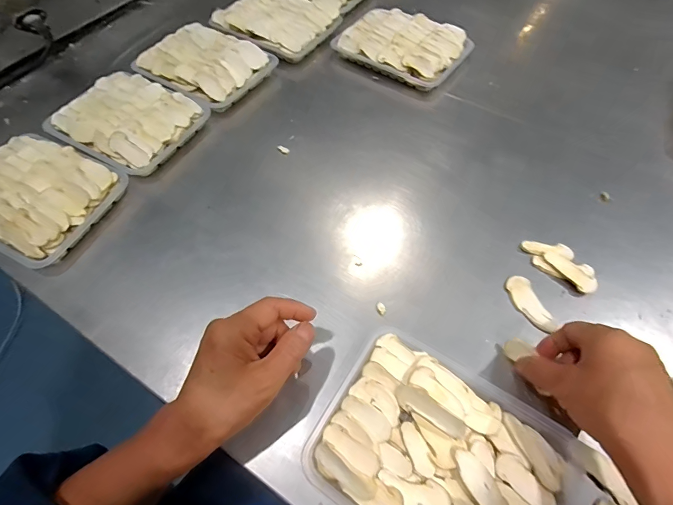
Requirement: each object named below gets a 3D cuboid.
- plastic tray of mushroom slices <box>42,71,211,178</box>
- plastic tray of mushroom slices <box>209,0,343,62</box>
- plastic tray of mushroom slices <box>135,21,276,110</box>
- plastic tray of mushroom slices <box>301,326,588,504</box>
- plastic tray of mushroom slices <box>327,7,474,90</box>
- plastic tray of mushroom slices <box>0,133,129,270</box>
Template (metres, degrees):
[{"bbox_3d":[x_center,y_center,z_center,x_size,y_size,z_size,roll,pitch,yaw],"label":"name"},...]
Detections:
[{"bbox_3d":[-0.271,-0.170,0.466,0.171,0.045,0.134,24,64,14],"label":"plastic tray of mushroom slices"},{"bbox_3d":[-0.097,-0.370,0.579,0.171,0.032,0.126,28,65,15],"label":"plastic tray of mushroom slices"},{"bbox_3d":[-0.192,-0.271,0.518,0.173,0.044,0.125,26,65,15],"label":"plastic tray of mushroom slices"},{"bbox_3d":[0.080,0.153,0.269,0.180,0.032,0.136,29,65,16],"label":"plastic tray of mushroom slices"},{"bbox_3d":[0.101,-0.313,0.539,0.178,0.030,0.117,31,66,17],"label":"plastic tray of mushroom slices"},{"bbox_3d":[-0.341,-0.064,0.406,0.161,0.045,0.135,21,63,12],"label":"plastic tray of mushroom slices"}]

